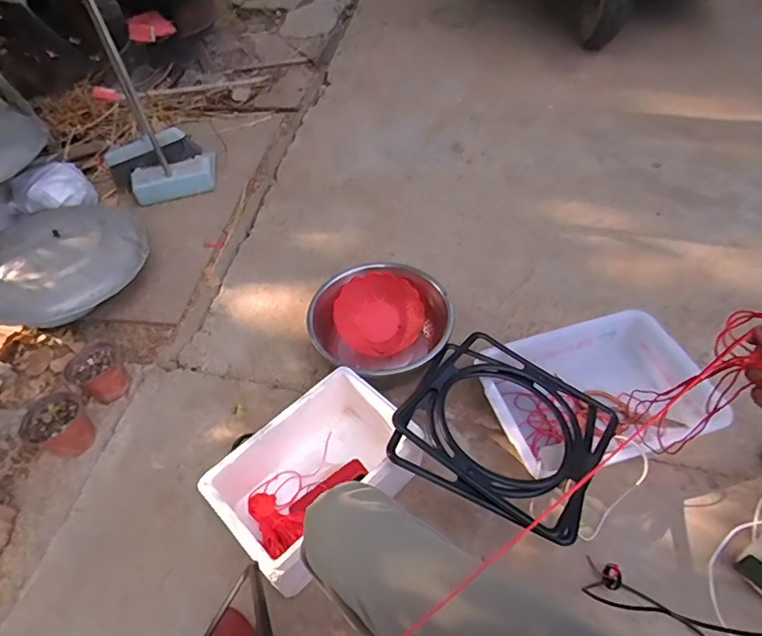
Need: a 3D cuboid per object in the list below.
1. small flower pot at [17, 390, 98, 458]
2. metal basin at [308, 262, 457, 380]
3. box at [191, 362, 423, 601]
[{"bbox_3d":[-0.663,0.230,1.031,0.124,0.083,0.112,32,59,24],"label":"small flower pot"},{"bbox_3d":[0.003,0.026,1.104,0.287,0.142,0.286,-1,51,1],"label":"metal basin"},{"bbox_3d":[-0.107,0.288,0.900,0.335,0.151,0.240,-38,60,-25],"label":"box"}]

